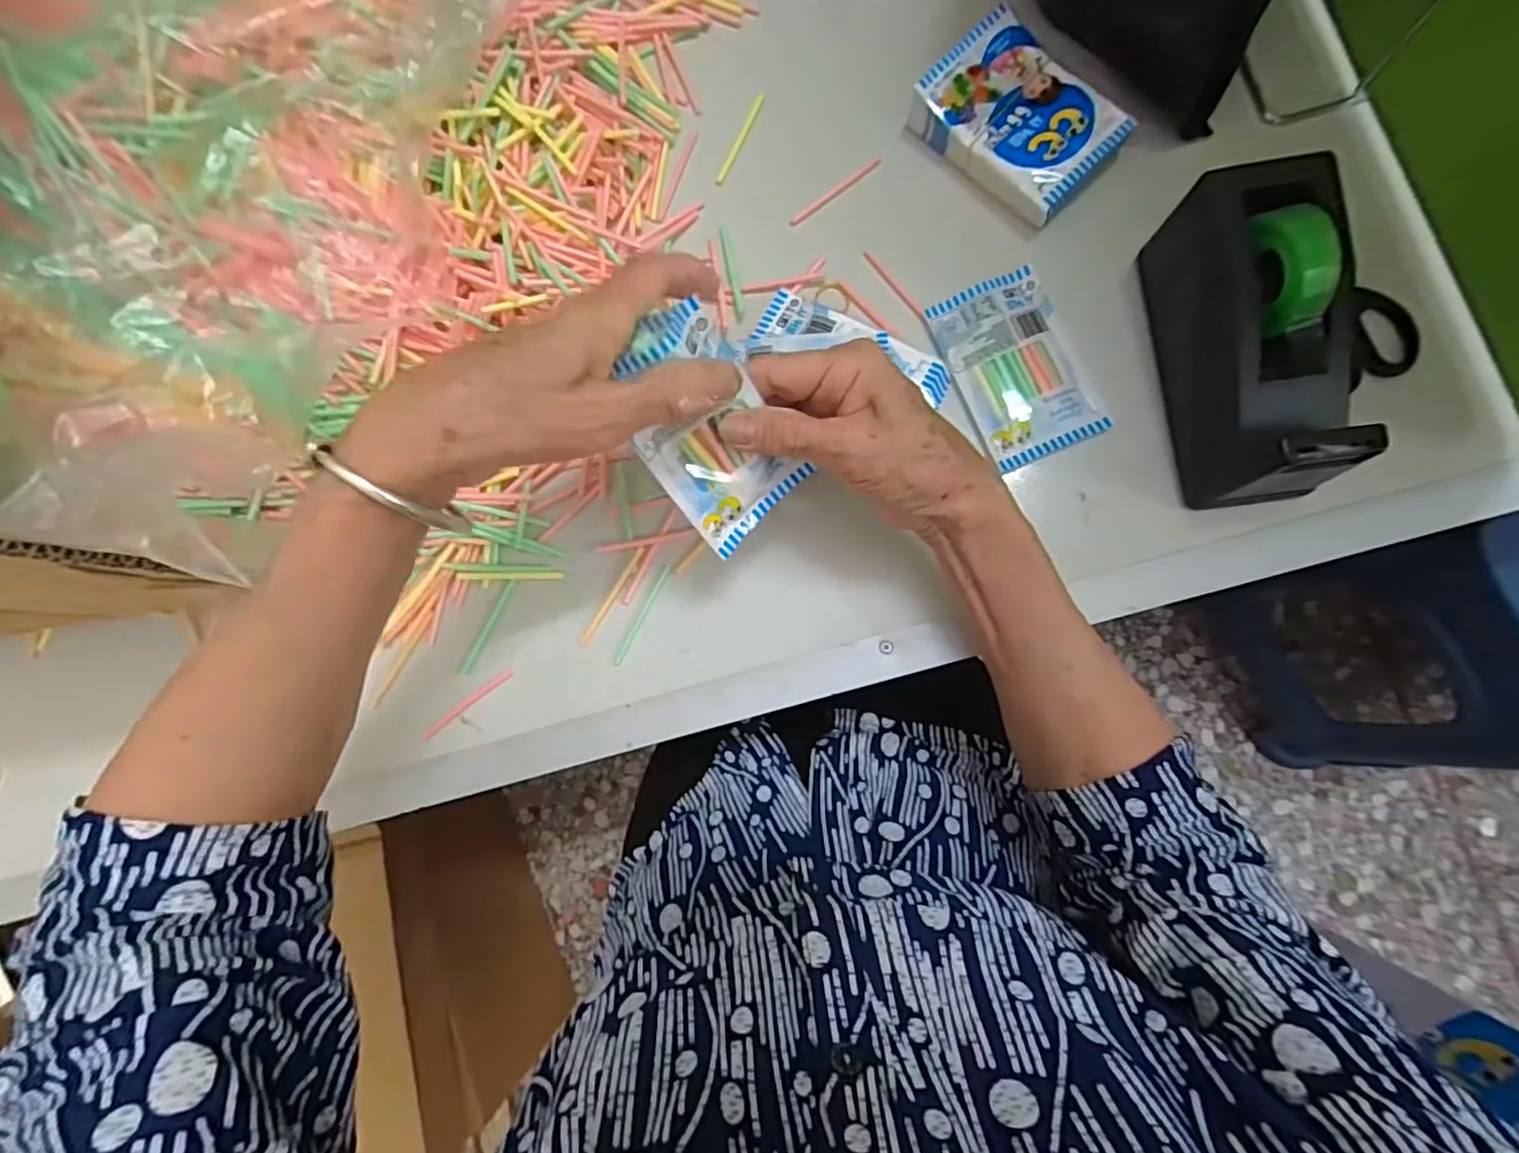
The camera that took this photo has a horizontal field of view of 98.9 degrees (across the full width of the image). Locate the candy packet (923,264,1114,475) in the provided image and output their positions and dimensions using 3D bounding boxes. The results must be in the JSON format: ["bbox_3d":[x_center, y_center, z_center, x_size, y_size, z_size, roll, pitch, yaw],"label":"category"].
[{"bbox_3d":[0.144,-0.117,0.364,0.064,0.005,0.104,-21,82,3],"label":"candy packet"}]

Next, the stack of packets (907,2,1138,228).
[{"bbox_3d":[0.148,-0.258,0.372,0.074,0.031,0.105,-42,81,0],"label":"stack of packets"}]

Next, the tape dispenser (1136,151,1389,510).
[{"bbox_3d":[0.245,-0.117,0.317,0.065,0.084,0.151,-10,83,4],"label":"tape dispenser"}]

